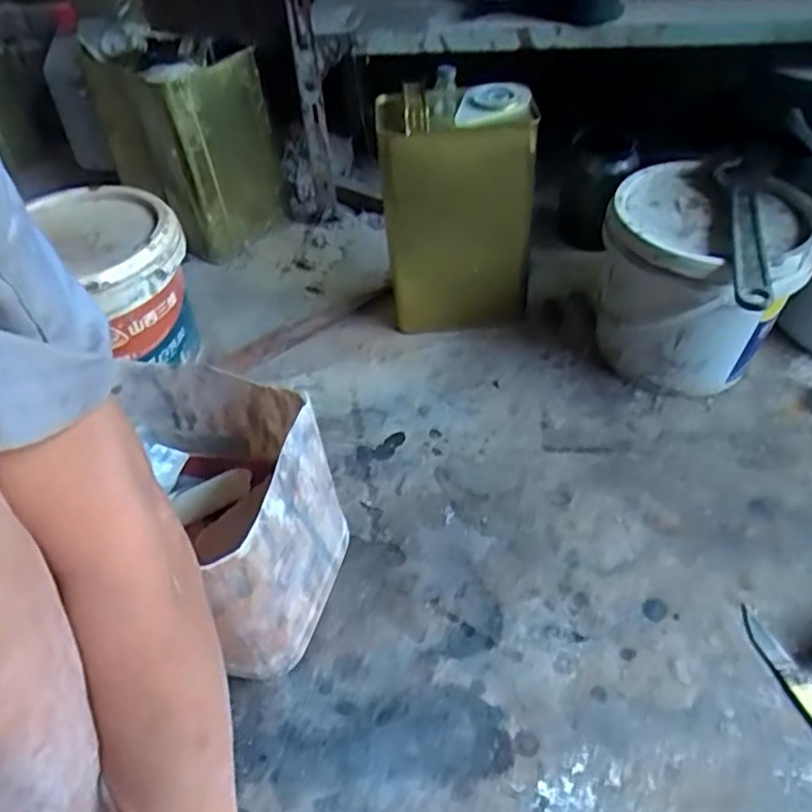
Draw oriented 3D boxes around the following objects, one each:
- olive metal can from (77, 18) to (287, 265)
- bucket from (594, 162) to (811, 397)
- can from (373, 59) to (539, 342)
[{"bbox_3d":[-0.327,-0.418,1.022,0.184,0.285,0.253,-37,52,-25],"label":"olive metal can"},{"bbox_3d":[0.307,-0.122,0.748,0.169,0.199,0.203,-37,55,-26],"label":"bucket"},{"bbox_3d":[0.060,-0.221,0.810,0.166,0.287,0.116,-4,46,4],"label":"can"}]

